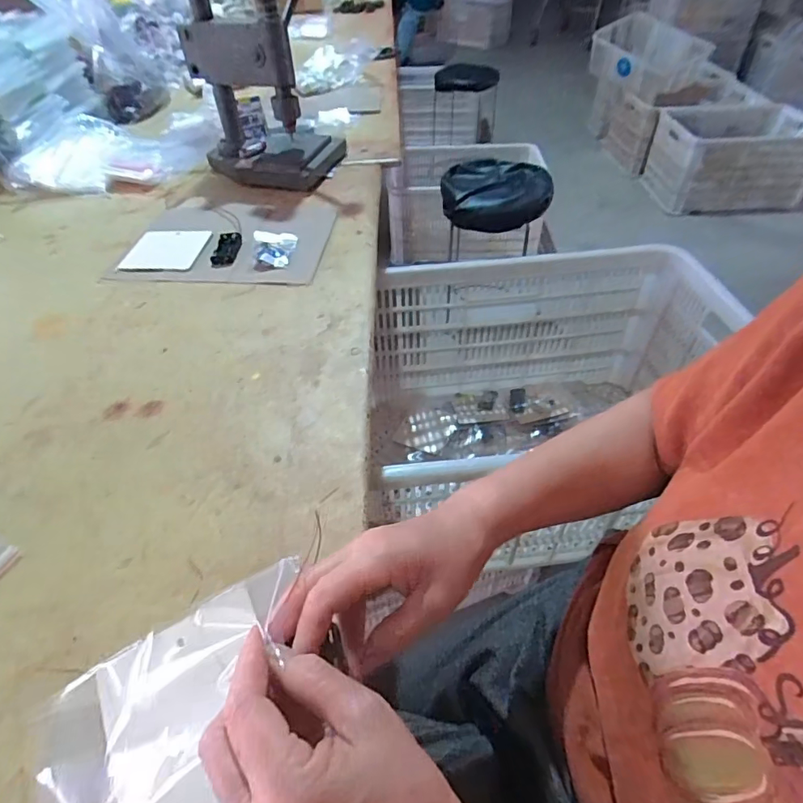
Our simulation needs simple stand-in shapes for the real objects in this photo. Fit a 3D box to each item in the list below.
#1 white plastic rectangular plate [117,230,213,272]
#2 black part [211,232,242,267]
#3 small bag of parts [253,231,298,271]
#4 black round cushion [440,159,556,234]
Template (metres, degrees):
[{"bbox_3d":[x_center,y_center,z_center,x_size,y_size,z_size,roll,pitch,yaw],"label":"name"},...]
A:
[{"bbox_3d":[-0.320,-0.207,0.670,0.099,0.007,0.098,1,46,4],"label":"white plastic rectangular plate"},{"bbox_3d":[-0.235,-0.205,0.662,0.032,0.012,0.069,0,46,4],"label":"black part"},{"bbox_3d":[-0.168,-0.204,0.657,0.054,0.017,0.081,-9,46,-5],"label":"small bag of parts"},{"bbox_3d":[0.272,-0.600,1.429,0.307,0.102,0.241,5,47,7],"label":"black round cushion"}]

